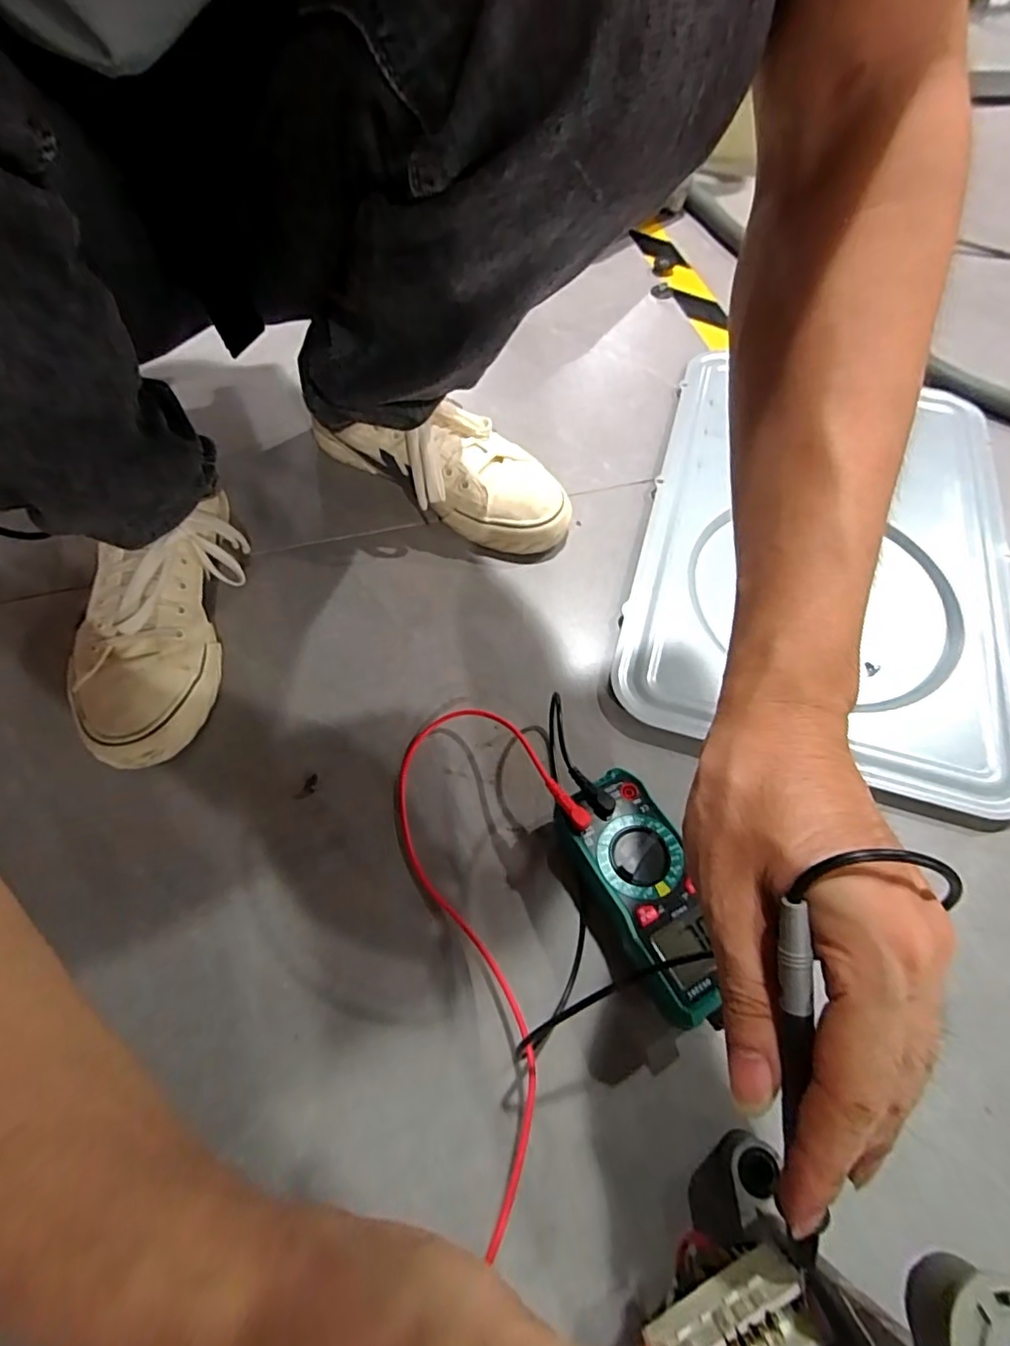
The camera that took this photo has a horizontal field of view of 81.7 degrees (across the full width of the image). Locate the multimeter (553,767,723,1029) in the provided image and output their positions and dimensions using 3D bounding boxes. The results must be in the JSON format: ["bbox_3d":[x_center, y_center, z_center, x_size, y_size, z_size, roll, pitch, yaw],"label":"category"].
[{"bbox_3d":[0.088,0.129,0.352,0.066,0.049,0.140,-24,63,-13],"label":"multimeter"}]

